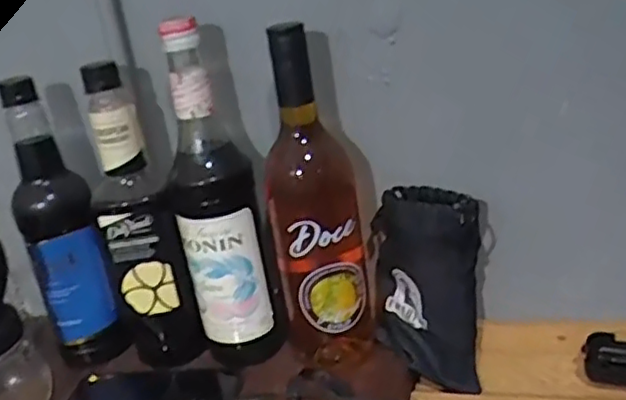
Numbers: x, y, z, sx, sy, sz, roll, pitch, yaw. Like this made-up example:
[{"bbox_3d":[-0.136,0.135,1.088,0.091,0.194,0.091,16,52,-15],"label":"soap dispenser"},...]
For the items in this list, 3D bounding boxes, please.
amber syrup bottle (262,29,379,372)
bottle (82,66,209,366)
[{"bbox_3d":[0.003,0.004,0.551,0.083,0.287,0.080,-6,24,3],"label":"amber syrup bottle"},{"bbox_3d":[-0.158,0.020,0.583,0.066,0.262,0.082,-15,25,-17],"label":"bottle"}]

